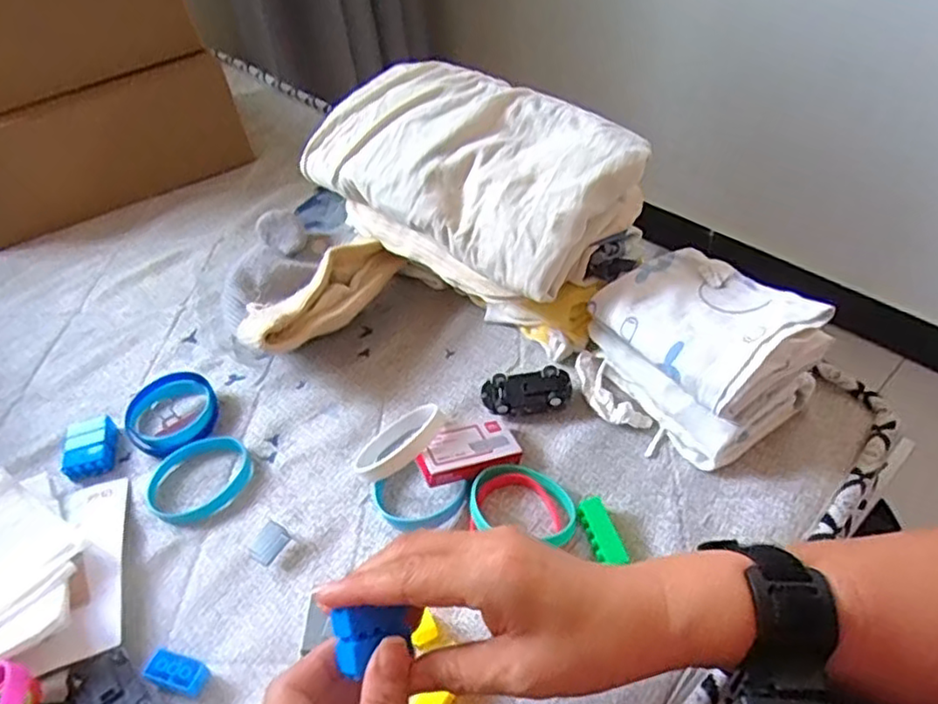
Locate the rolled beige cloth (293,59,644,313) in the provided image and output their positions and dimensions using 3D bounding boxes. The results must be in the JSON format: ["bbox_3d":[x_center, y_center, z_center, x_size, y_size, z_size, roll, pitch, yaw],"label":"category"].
[{"bbox_3d":[-0.004,-0.142,0.527,0.265,0.095,0.144,33,58,33],"label":"rolled beige cloth"}]

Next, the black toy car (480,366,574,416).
[{"bbox_3d":[0.043,0.031,0.495,0.066,0.022,0.032,-6,46,1],"label":"black toy car"}]

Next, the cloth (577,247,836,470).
[{"bbox_3d":[0.150,-0.001,0.457,0.111,0.091,0.134,-30,50,-21],"label":"cloth"}]

